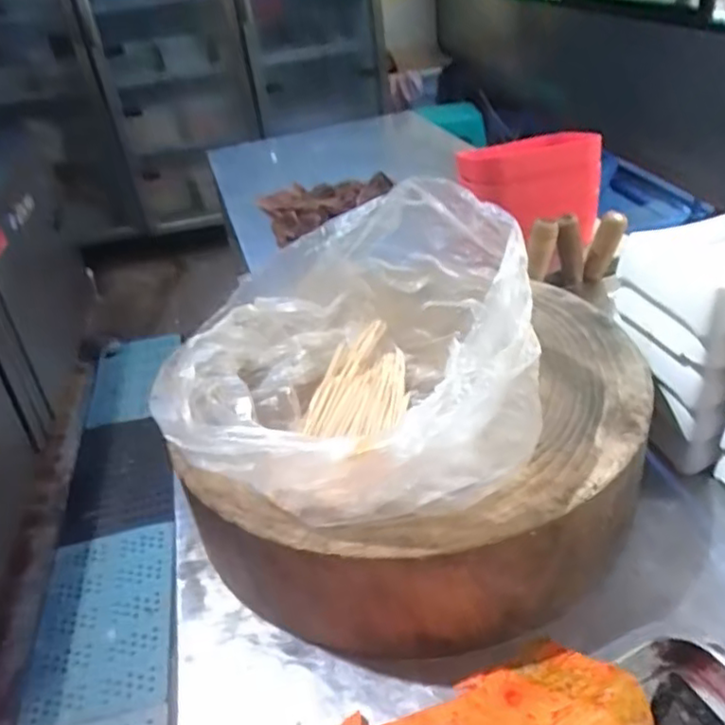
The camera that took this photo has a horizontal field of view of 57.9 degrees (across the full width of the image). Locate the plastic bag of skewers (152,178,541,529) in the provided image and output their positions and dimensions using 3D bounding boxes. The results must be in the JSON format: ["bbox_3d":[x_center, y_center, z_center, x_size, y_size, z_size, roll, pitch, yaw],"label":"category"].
[{"bbox_3d":[-0.016,-0.017,0.503,0.279,0.144,0.248,2,35,12],"label":"plastic bag of skewers"}]

